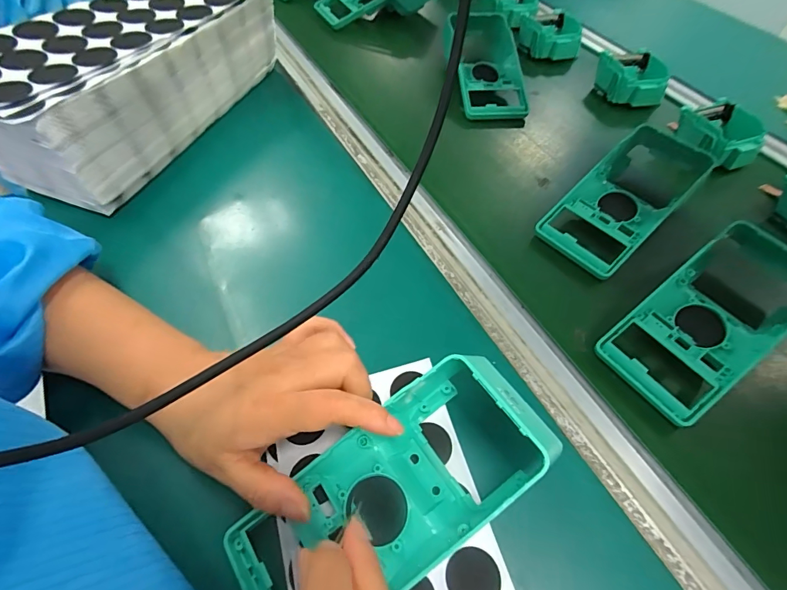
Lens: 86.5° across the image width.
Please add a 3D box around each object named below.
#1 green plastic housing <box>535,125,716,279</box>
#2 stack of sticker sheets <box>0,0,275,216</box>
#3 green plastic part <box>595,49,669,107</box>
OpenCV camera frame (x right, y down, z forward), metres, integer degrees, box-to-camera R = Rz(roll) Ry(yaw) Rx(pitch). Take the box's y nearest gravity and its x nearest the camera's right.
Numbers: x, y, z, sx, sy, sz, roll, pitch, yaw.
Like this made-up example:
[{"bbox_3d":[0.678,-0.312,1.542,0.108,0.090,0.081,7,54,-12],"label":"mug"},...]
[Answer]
[{"bbox_3d":[0.222,-0.096,0.401,0.083,0.034,0.181,39,74,22],"label":"green plastic housing"},{"bbox_3d":[-0.254,-0.224,0.427,0.128,0.109,0.303,18,56,12],"label":"stack of sticker sheets"},{"bbox_3d":[0.310,-0.284,0.556,0.081,0.043,0.088,6,54,3],"label":"green plastic part"}]

